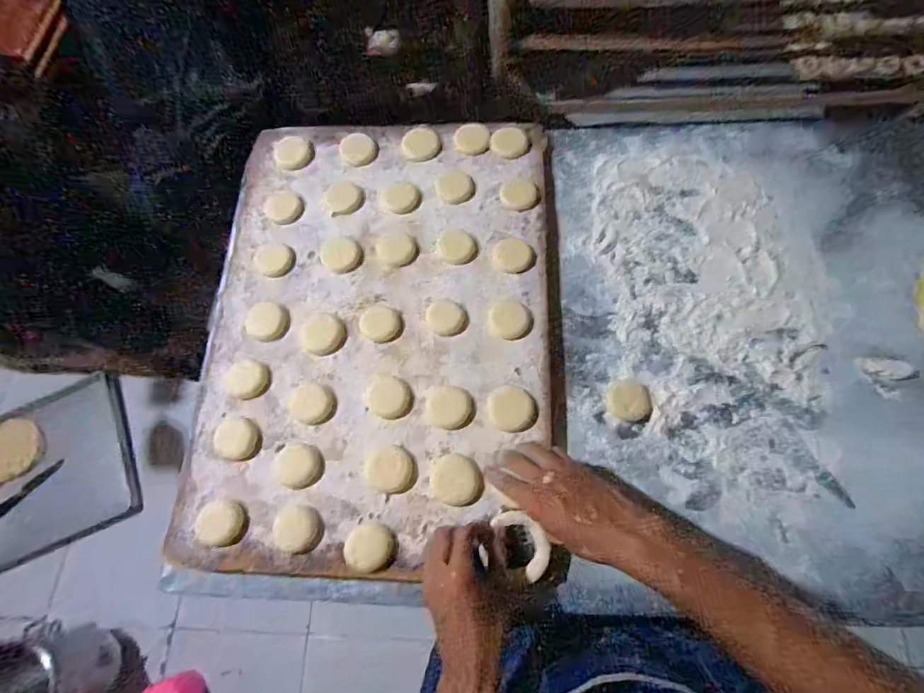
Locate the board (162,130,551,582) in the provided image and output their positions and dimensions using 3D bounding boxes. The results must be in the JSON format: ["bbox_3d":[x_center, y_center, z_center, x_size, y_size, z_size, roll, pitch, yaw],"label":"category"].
[{"bbox_3d":[-0.102,-0.041,0.559,0.428,0.024,0.574,1,70,2],"label":"board"}]

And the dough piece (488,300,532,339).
[{"bbox_3d":[0.057,-0.034,0.538,0.050,0.008,0.048,0,70,1],"label":"dough piece"}]

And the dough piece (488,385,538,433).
[{"bbox_3d":[0.057,0.070,0.505,0.054,0.012,0.048,24,72,10],"label":"dough piece"}]

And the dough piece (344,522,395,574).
[{"bbox_3d":[-0.097,0.209,0.466,0.049,0.011,0.046,0,70,1],"label":"dough piece"}]

